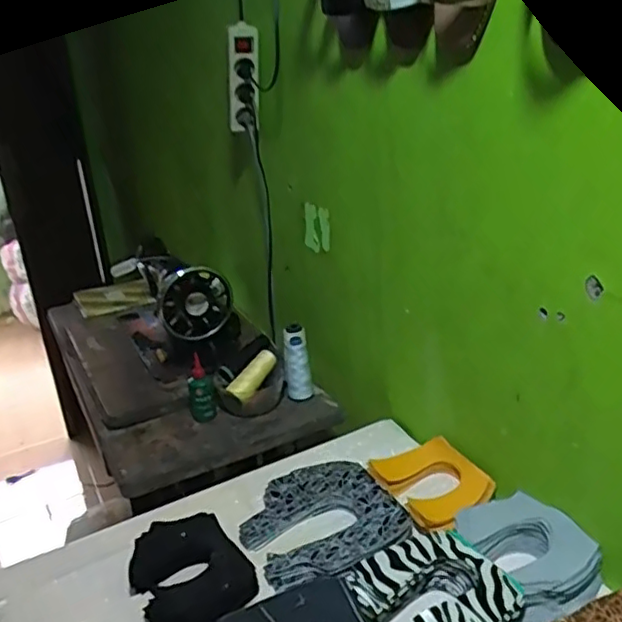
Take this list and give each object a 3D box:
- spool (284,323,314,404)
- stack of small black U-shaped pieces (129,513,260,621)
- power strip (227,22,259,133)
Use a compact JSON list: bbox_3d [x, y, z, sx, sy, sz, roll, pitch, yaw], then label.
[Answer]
[{"bbox_3d":[-0.024,0.096,1.134,0.046,0.125,0.041,-6,22,-2],"label":"spool"},{"bbox_3d":[-0.146,0.310,0.757,0.122,0.019,0.176,-17,25,-28],"label":"stack of small black U-shaped pieces"},{"bbox_3d":[-0.113,-0.387,1.072,0.057,0.183,0.036,-17,49,-20],"label":"power strip"}]

